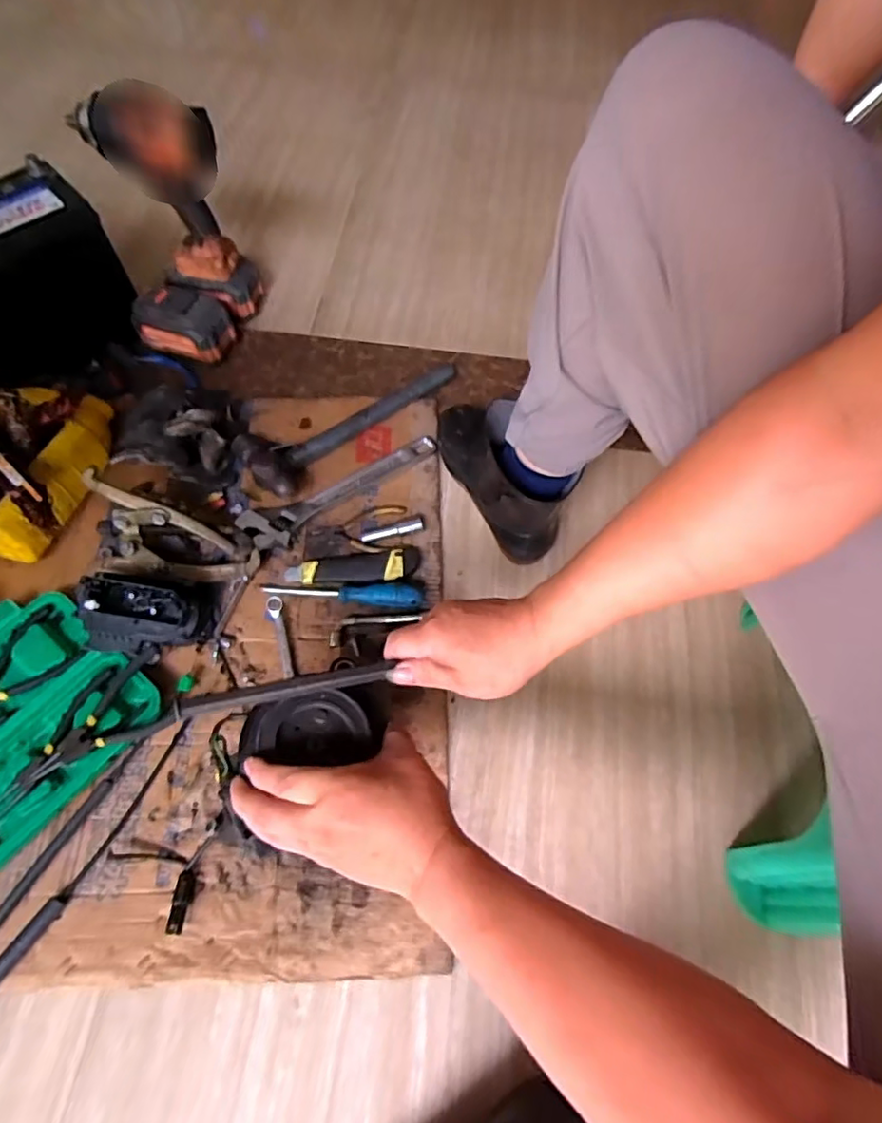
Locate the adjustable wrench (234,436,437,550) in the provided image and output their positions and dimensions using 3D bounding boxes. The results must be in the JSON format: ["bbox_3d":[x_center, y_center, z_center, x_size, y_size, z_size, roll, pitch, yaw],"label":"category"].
[{"bbox_3d":[-0.123,-0.093,0.774,0.274,0.017,0.063,-27,67,-14],"label":"adjustable wrench"}]

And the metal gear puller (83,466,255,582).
[{"bbox_3d":[-0.324,-0.022,0.690,0.199,0.094,0.087,19,65,8],"label":"metal gear puller"}]

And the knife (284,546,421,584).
[{"bbox_3d":[-0.109,0.005,0.730,0.163,0.018,0.042,-3,64,-3],"label":"knife"}]

